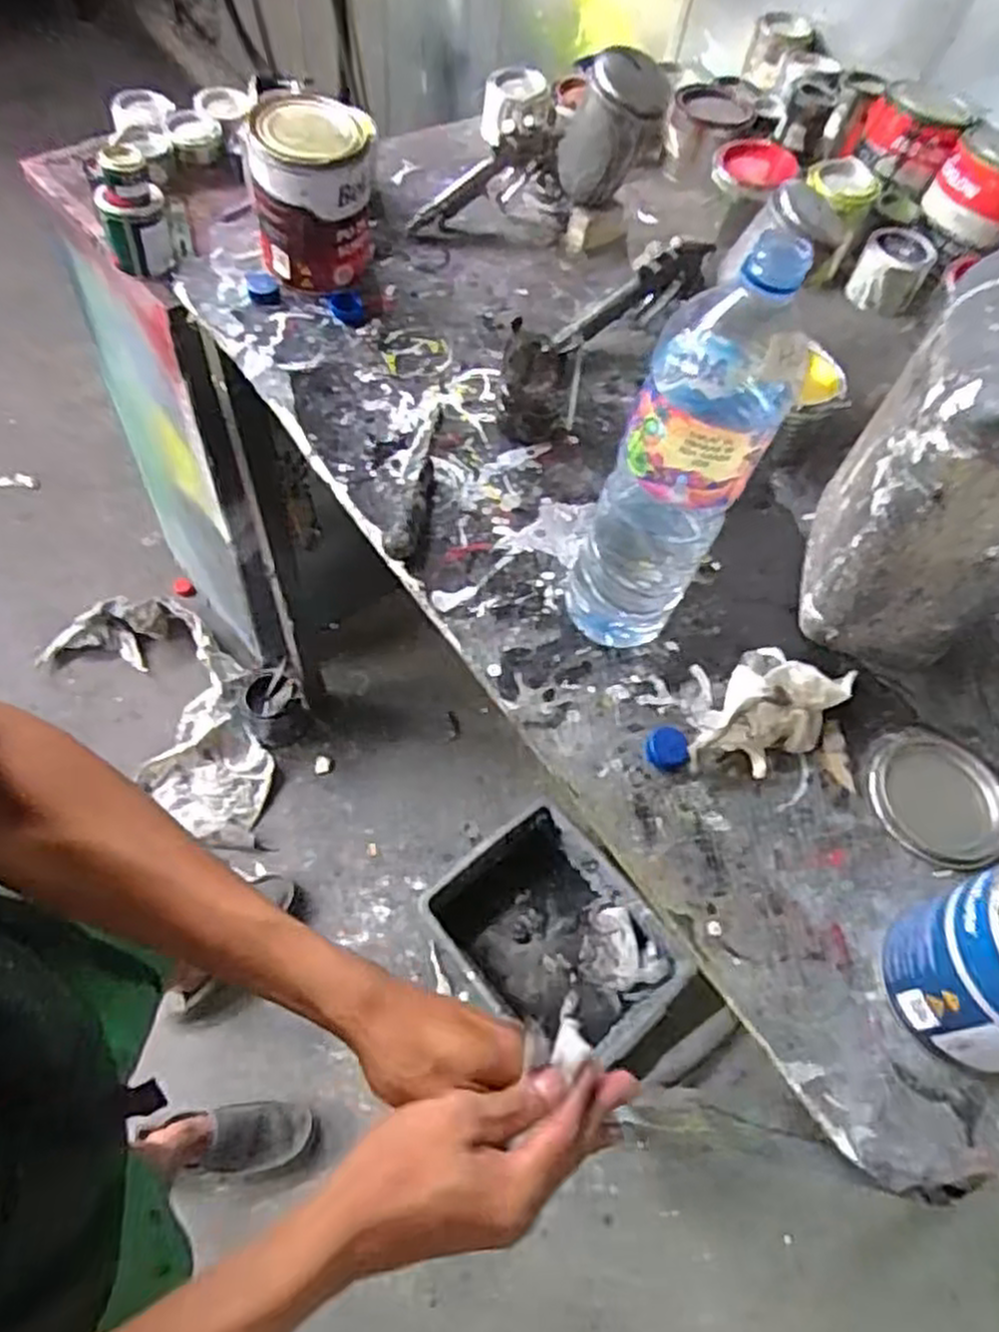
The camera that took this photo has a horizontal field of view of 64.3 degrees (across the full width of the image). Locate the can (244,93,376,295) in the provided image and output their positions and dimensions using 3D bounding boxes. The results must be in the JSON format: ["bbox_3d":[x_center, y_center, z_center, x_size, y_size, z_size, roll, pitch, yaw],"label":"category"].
[{"bbox_3d":[-0.178,-0.453,0.768,0.110,0.142,0.117,-5,61,-10],"label":"can"}]

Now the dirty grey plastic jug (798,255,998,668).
[{"bbox_3d":[0.331,-0.155,0.556,0.115,0.291,0.172,15,60,2],"label":"dirty grey plastic jug"}]

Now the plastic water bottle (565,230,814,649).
[{"bbox_3d":[0.117,-0.131,0.531,0.086,0.303,0.096,17,60,2],"label":"plastic water bottle"}]

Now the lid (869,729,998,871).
[{"bbox_3d":[0.334,0.100,0.607,0.096,0.018,0.104,2,56,-3],"label":"lid"}]

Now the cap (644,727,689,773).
[{"bbox_3d":[0.124,0.062,0.594,0.029,0.010,0.033,7,60,-3],"label":"cap"}]

